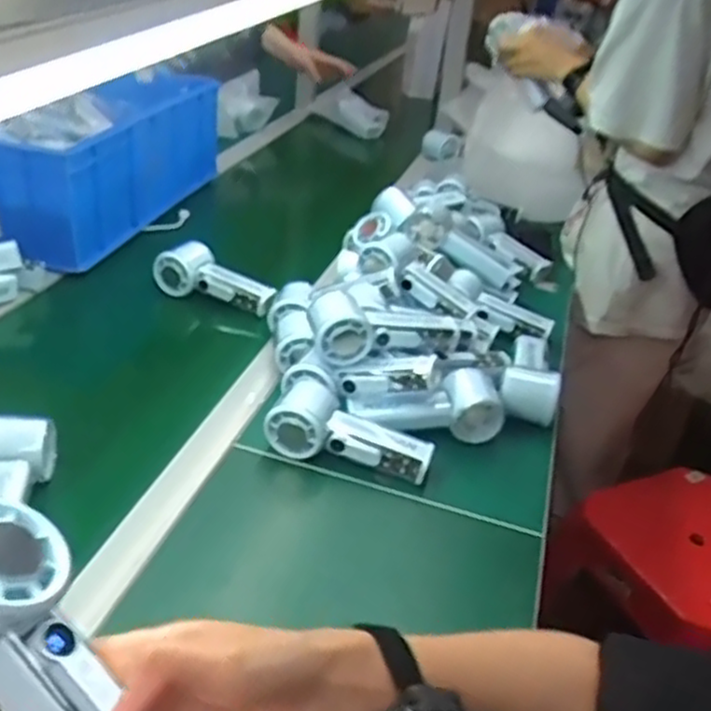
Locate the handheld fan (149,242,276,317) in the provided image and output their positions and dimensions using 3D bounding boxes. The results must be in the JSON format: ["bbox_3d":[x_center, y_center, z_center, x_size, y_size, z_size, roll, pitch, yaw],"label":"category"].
[{"bbox_3d":[-0.173,-0.098,0.910,0.154,0.057,0.041,16,33,15],"label":"handheld fan"}]

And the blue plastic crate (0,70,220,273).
[{"bbox_3d":[-0.417,-0.302,1.091,0.280,0.144,0.473,11,33,8],"label":"blue plastic crate"}]

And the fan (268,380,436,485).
[{"bbox_3d":[-0.004,0.070,0.678,0.149,0.065,0.053,9,32,5],"label":"fan"}]

